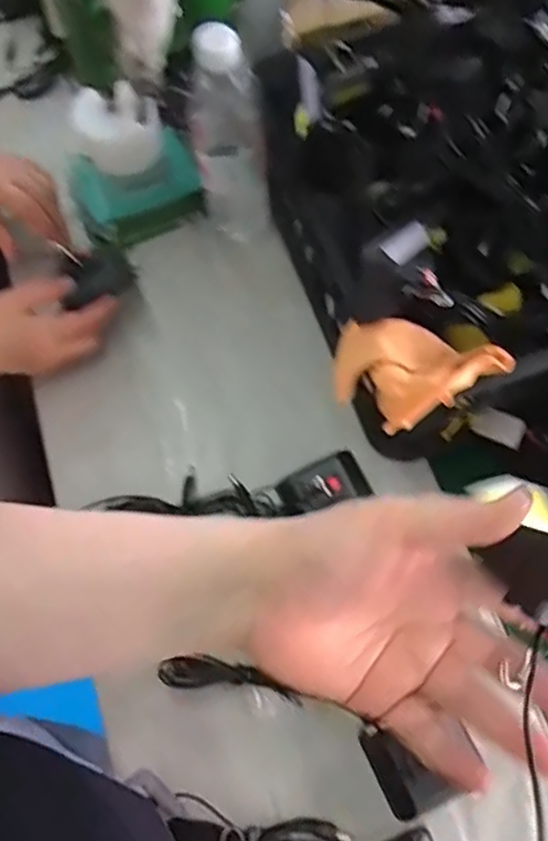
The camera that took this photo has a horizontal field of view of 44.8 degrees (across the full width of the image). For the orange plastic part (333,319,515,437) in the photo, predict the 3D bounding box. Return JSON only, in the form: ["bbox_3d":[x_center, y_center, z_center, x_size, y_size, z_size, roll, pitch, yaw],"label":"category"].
[{"bbox_3d":[0.104,-0.031,0.510,0.125,0.057,0.091,24,68,11],"label":"orange plastic part"}]

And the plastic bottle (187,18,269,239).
[{"bbox_3d":[-0.043,-0.265,0.627,0.068,0.213,0.071,-4,66,-1],"label":"plastic bottle"}]

